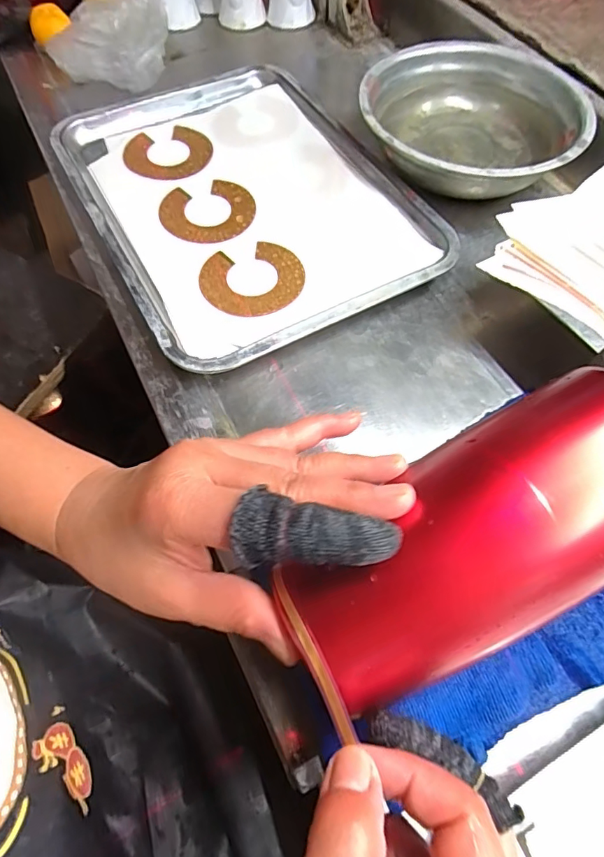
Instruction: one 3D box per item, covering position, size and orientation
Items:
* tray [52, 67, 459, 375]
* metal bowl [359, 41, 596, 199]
[{"bbox_3d":[-0.055,-0.212,0.428,0.251,0.026,0.334,-28,66,-11],"label":"tray"},{"bbox_3d":[0.155,-0.286,0.446,0.194,0.045,0.195,-2,65,3],"label":"metal bowl"}]

